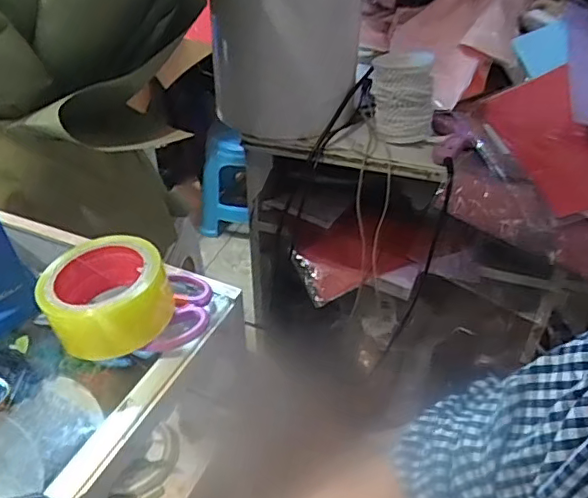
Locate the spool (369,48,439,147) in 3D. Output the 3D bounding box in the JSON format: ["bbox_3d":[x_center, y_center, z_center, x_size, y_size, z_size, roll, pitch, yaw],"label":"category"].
[{"bbox_3d":[0.167,-0.232,0.850,0.100,0.116,0.077,5,38,6],"label":"spool"}]

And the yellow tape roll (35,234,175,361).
[{"bbox_3d":[-0.159,0.039,0.482,0.099,0.057,0.086,-12,39,-17],"label":"yellow tape roll"}]

